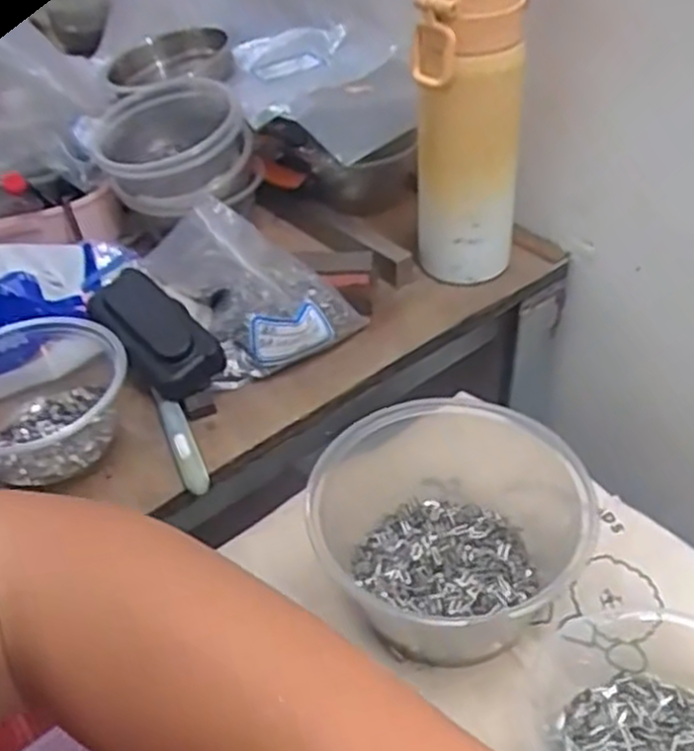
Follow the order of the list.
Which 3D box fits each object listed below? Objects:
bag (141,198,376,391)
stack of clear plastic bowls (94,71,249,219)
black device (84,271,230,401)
[{"bbox_3d":[-0.064,-0.070,0.536,0.110,0.090,0.120,-27,47,-21],"label":"bag"},{"bbox_3d":[-0.136,-0.173,0.612,0.114,0.061,0.129,-17,44,-12],"label":"stack of clear plastic bowls"},{"bbox_3d":[-0.128,-0.031,0.520,0.051,0.029,0.102,-33,69,-27],"label":"black device"}]

